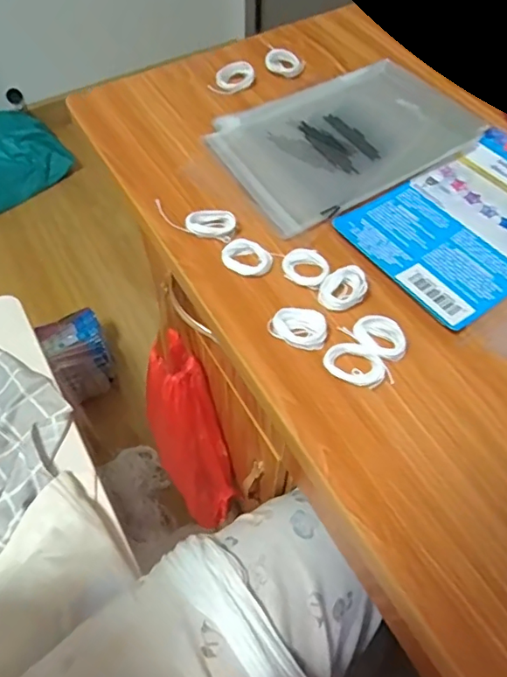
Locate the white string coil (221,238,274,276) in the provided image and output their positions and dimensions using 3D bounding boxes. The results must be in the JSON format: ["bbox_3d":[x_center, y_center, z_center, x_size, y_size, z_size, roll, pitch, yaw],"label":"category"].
[{"bbox_3d":[-0.005,-0.056,0.362,0.029,0.007,0.033,-37,65,-20],"label":"white string coil"}]

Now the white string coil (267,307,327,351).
[{"bbox_3d":[0.027,-0.006,0.327,0.035,0.013,0.022,5,58,4],"label":"white string coil"}]

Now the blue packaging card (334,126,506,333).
[{"bbox_3d":[0.163,-0.087,0.382,0.180,0.007,0.114,-33,64,-20],"label":"blue packaging card"}]

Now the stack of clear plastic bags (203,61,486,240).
[{"bbox_3d":[0.076,-0.167,0.429,0.202,0.004,0.138,-26,61,-15],"label":"stack of clear plastic bags"}]

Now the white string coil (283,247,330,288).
[{"bbox_3d":[0.036,-0.049,0.355,0.030,0.008,0.030,0,58,1],"label":"white string coil"}]

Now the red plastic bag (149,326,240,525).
[{"bbox_3d":[-0.081,0.129,0.670,0.082,0.324,0.052,-12,41,-1],"label":"red plastic bag"}]

